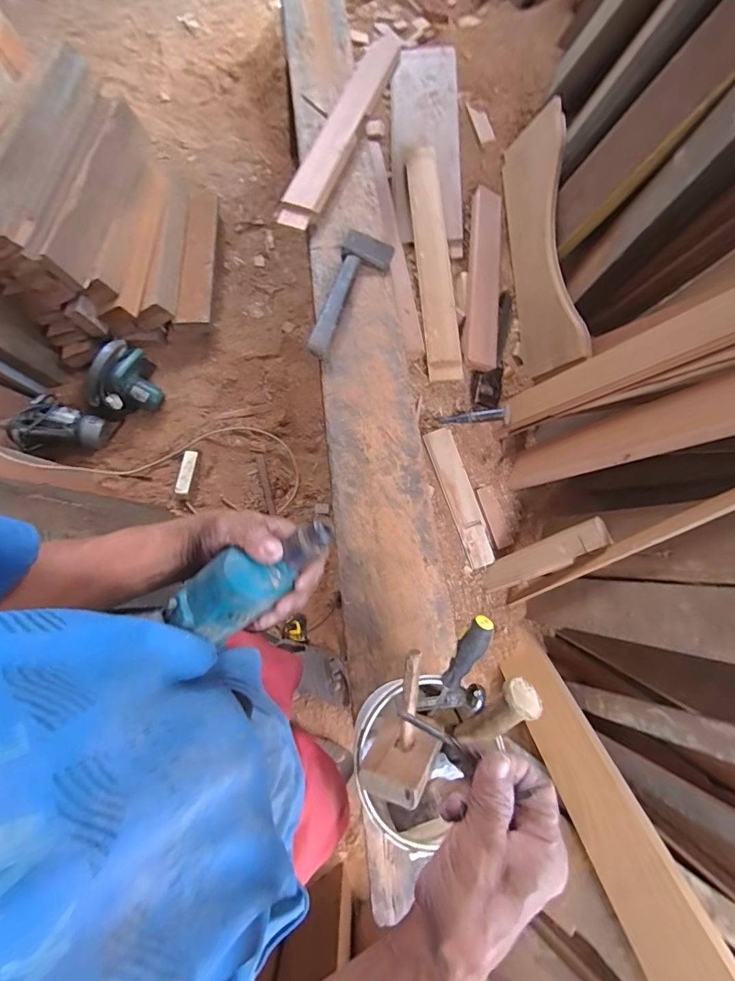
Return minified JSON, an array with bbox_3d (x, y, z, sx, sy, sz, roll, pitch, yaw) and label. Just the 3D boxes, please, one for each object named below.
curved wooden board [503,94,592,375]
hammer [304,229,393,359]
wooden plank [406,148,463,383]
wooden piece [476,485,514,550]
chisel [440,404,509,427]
[{"bbox_3d":[0.459,-0.629,1.182,0.178,0.037,0.646,-7,88,38],"label":"curved wooden board"},{"bbox_3d":[-0.038,-0.420,0.967,0.106,0.039,0.331,16,70,6],"label":"hammer"},{"bbox_3d":[0.177,-0.633,1.241,0.096,0.034,0.699,-5,81,-2],"label":"wooden plank"},{"bbox_3d":[0.328,0.068,1.164,0.045,0.010,0.159,-21,86,10],"label":"wooden piece"},{"bbox_3d":[0.275,-0.185,1.160,0.175,0.029,0.043,-2,68,18],"label":"chisel"}]

